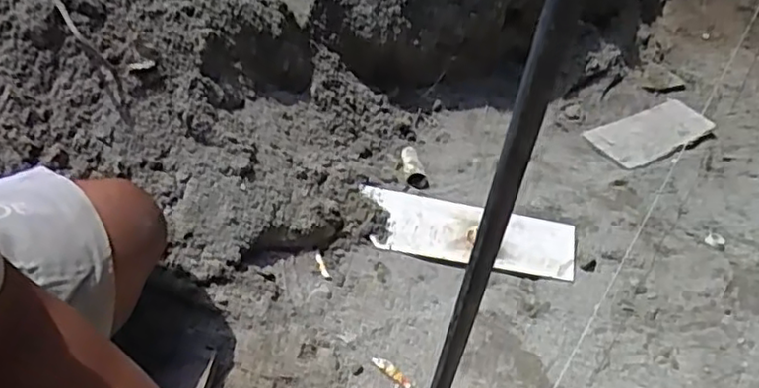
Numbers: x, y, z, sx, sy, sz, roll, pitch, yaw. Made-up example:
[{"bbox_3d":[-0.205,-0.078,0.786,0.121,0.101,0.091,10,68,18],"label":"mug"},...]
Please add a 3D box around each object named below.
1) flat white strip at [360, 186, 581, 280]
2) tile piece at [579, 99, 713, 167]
[{"bbox_3d":[0.121,0.052,0.880,0.287,0.013,0.097,12,55,1],"label":"flat white strip"},{"bbox_3d":[0.472,-0.106,1.105,0.226,0.017,0.106,-19,47,-23],"label":"tile piece"}]

